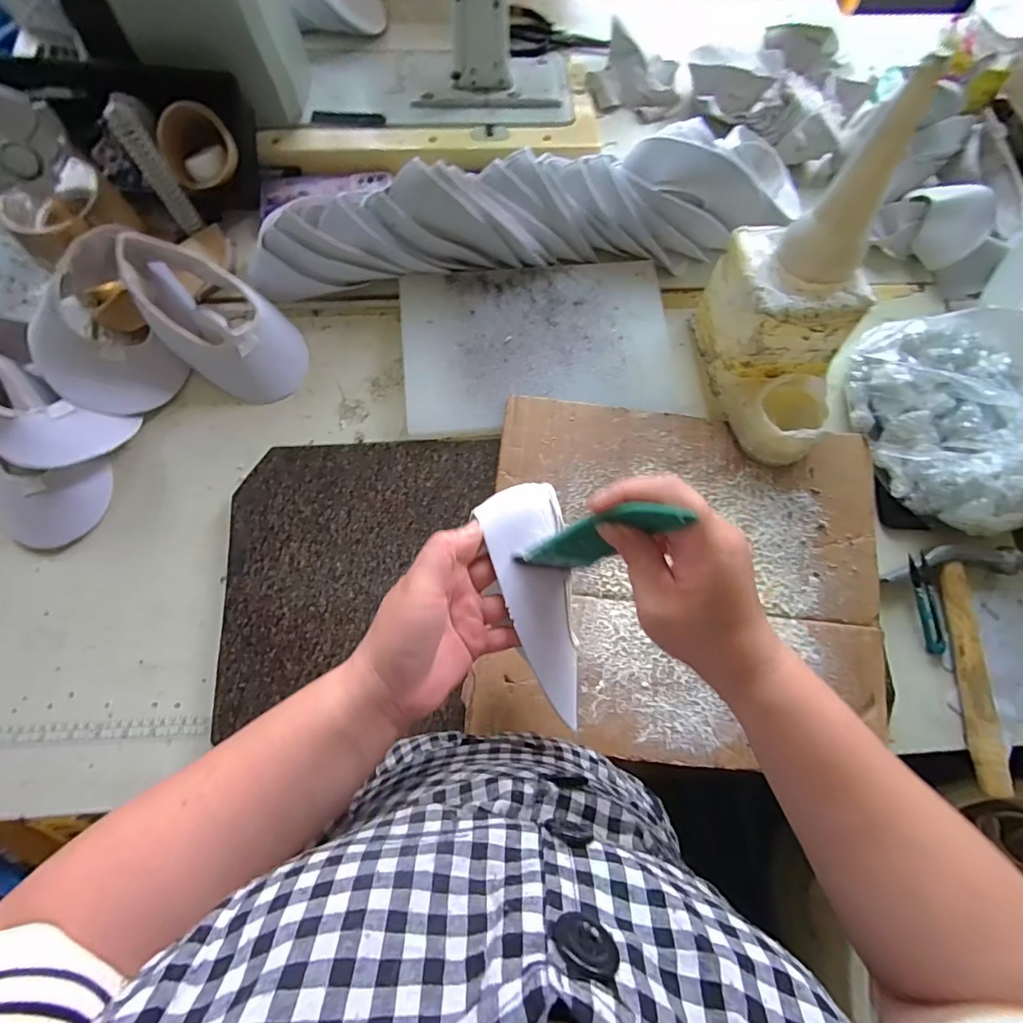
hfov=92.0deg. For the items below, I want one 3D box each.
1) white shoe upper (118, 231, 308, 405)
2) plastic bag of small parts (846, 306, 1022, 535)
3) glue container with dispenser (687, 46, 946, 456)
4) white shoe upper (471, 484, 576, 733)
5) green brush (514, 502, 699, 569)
[{"bbox_3d":[-0.316,-0.205,0.513,0.174,0.096,0.105,39,81,8],"label":"white shoe upper"},{"bbox_3d":[0.465,-0.102,0.488,0.152,0.107,0.230,-11,78,-2],"label":"plastic bag of small parts"},{"bbox_3d":[0.275,-0.179,0.445,0.105,0.223,0.216,-6,78,-1],"label":"glue container with dispenser"},{"bbox_3d":[0.022,0.067,0.354,0.056,0.030,0.171,-13,88,-3],"label":"white shoe upper"},{"bbox_3d":[0.053,0.016,0.298,0.028,0.130,0.023,-5,75,-38],"label":"green brush"}]

